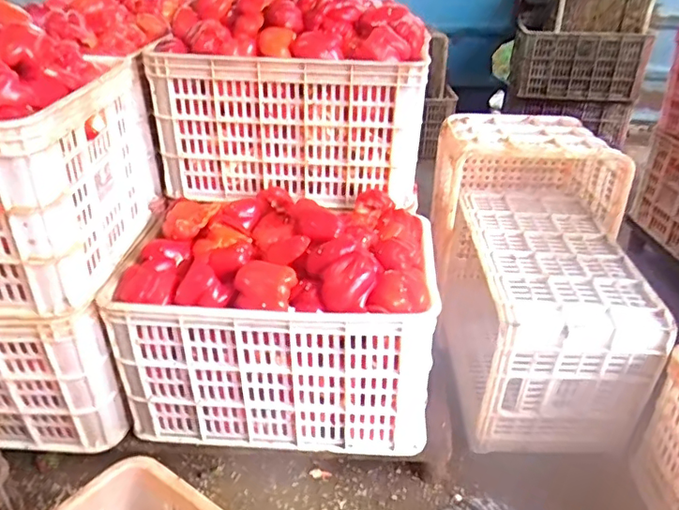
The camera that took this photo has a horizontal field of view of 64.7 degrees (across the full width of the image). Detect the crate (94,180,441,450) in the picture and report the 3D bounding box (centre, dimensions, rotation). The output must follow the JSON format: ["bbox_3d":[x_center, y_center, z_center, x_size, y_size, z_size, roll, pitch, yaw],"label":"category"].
[{"bbox_3d":[-0.095,0.087,0.960,0.488,0.321,0.332,2,33,4],"label":"crate"}]

